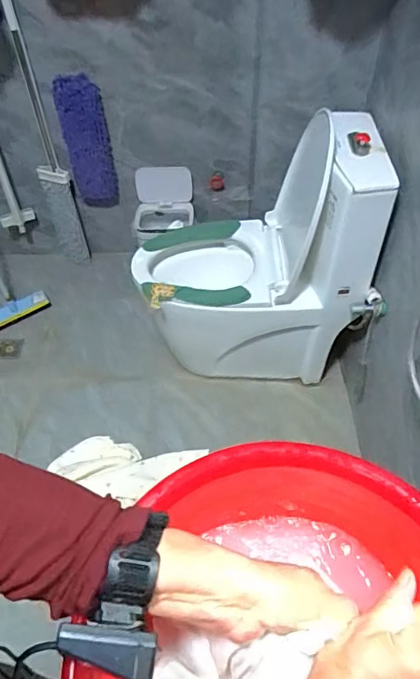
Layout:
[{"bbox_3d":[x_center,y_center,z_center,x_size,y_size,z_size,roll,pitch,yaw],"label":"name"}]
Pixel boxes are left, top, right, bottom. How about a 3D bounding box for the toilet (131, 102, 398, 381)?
[{"bbox_3d":[0.126,-0.239,1.492,0.652,0.767,0.406,4,51,6],"label":"toilet"}]

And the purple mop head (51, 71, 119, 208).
[{"bbox_3d":[-0.434,-0.682,1.745,0.156,0.467,0.034,-5,50,-2],"label":"purple mop head"}]

